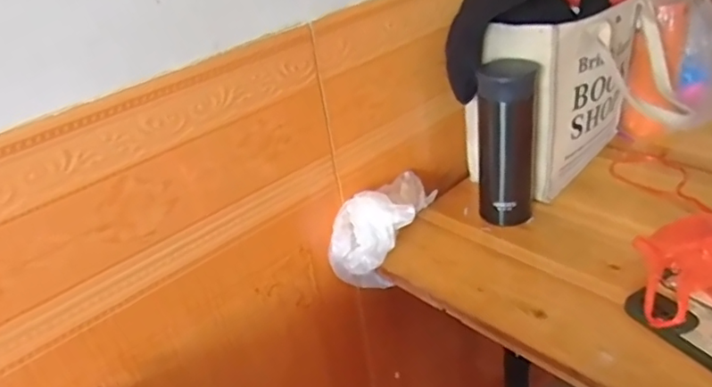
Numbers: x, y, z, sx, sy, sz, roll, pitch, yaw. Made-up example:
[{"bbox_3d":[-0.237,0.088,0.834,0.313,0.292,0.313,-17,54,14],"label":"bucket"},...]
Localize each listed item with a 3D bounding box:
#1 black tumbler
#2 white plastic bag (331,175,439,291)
[{"bbox_3d":[0.178,-0.058,0.683,0.064,0.188,0.074,2,31,16],"label":"black tumbler"},{"bbox_3d":[0.034,0.043,0.712,0.098,0.122,0.160,4,34,21],"label":"white plastic bag"}]

